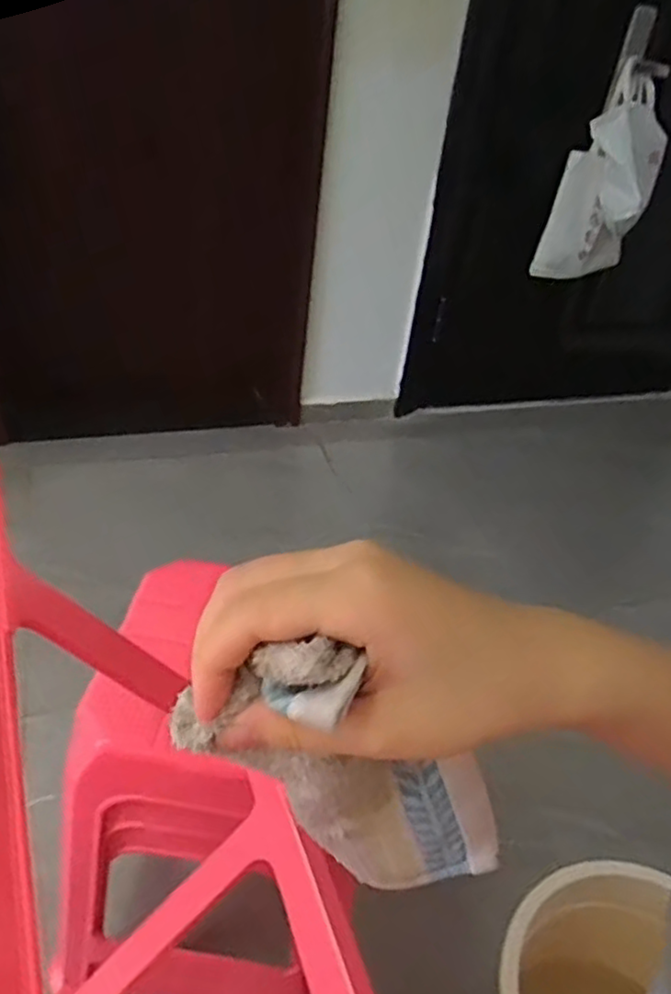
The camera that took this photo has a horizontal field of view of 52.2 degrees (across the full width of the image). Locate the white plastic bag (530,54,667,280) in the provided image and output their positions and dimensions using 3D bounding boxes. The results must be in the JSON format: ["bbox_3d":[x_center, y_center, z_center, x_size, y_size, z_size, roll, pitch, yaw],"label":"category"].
[{"bbox_3d":[0.653,-0.766,1.677,0.210,0.473,0.229,15,37,11],"label":"white plastic bag"}]

